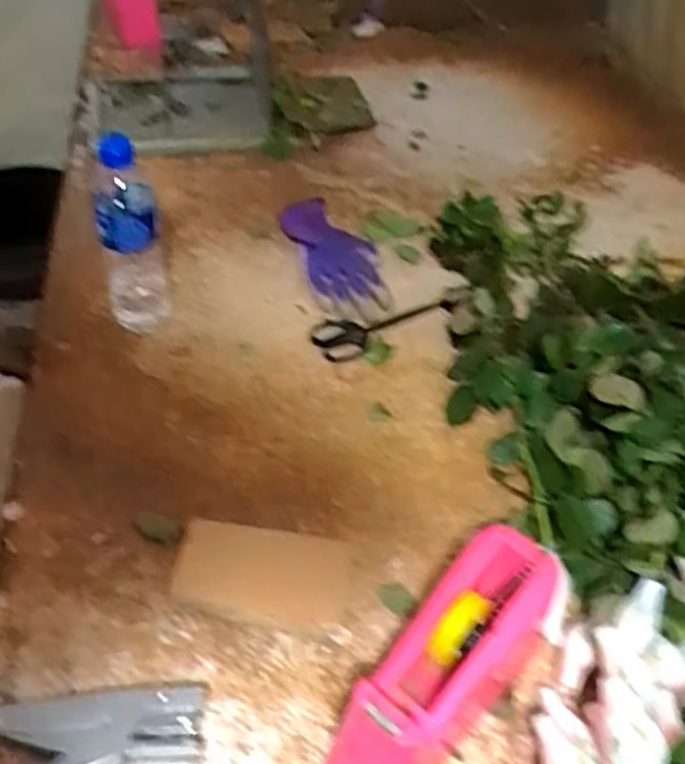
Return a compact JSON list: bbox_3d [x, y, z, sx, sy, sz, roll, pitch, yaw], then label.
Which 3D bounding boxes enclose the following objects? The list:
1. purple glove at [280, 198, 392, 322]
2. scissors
[{"bbox_3d":[-0.010,-0.166,0.957,0.098,0.043,0.233,-12,49,-16],"label":"purple glove"},{"bbox_3d":[0.050,-0.058,0.869,0.169,0.016,0.050,-13,49,-17],"label":"scissors"}]

